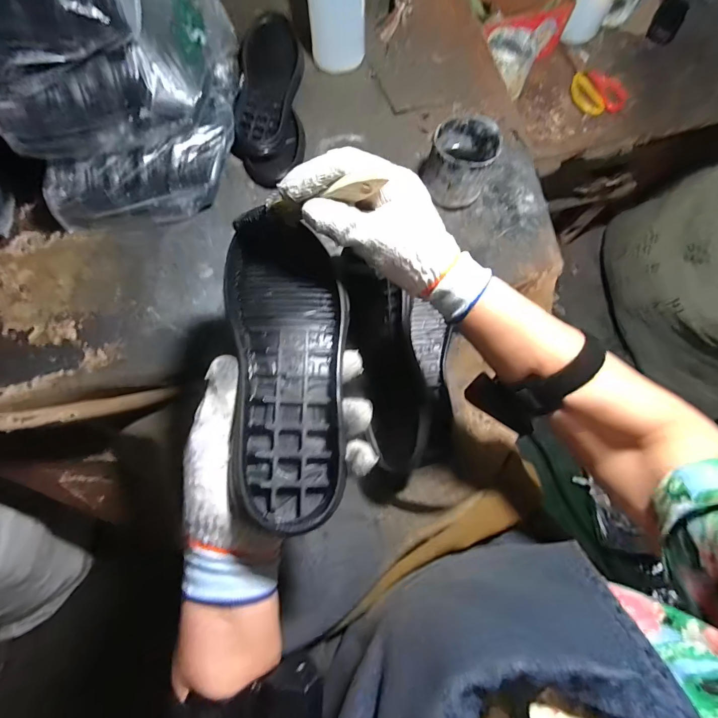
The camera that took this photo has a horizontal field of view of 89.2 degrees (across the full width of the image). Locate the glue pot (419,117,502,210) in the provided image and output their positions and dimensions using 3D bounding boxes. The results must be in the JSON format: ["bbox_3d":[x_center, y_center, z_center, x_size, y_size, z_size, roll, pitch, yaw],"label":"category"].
[{"bbox_3d":[0.146,-0.282,0.532,0.084,0.085,0.096,25,73,8],"label":"glue pot"}]

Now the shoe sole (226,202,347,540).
[{"bbox_3d":[-0.055,-0.013,0.290,0.091,0.035,0.267,-7,69,-2],"label":"shoe sole"}]

